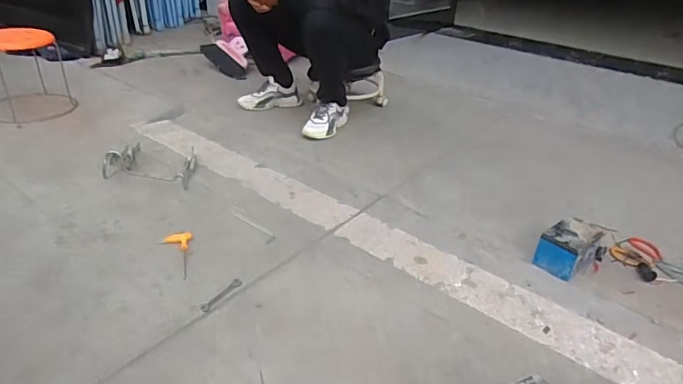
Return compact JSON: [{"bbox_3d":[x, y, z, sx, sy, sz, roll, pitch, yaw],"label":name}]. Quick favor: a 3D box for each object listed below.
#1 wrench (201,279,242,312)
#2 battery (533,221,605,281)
[{"bbox_3d":[-0.273,0.235,1.092,0.024,0.010,0.128,17,33,22],"label":"wrench"},{"bbox_3d":[0.601,0.146,1.262,0.167,0.101,0.104,-20,37,-34],"label":"battery"}]

